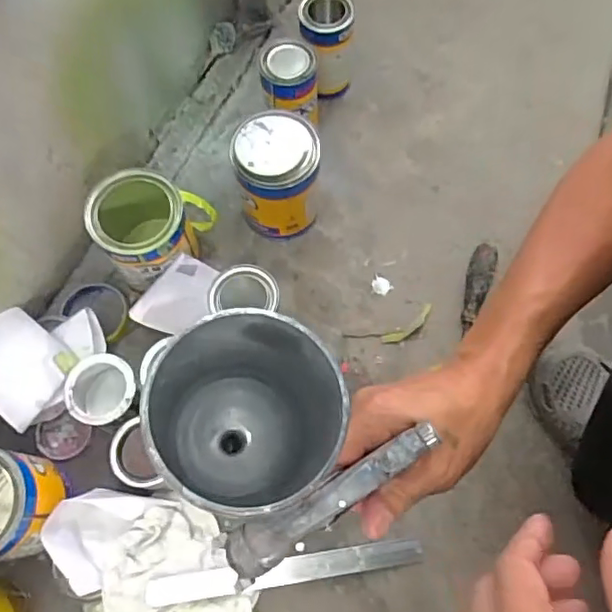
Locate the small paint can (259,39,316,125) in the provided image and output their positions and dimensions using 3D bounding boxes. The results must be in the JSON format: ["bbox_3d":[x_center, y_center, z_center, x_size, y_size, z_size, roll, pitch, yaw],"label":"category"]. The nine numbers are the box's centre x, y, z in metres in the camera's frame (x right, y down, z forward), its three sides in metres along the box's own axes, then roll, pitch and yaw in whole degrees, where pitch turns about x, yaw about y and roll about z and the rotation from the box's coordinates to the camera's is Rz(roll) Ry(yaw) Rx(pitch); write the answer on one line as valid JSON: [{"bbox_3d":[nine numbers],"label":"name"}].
[{"bbox_3d":[-0.021,-0.284,0.770,0.073,0.131,0.079,-1,70,1],"label":"small paint can"}]

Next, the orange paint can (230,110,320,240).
[{"bbox_3d":[-0.035,-0.162,0.722,0.097,0.161,0.102,0,71,0],"label":"orange paint can"}]

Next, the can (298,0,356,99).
[{"bbox_3d":[0.028,-0.363,0.797,0.070,0.136,0.064,0,71,0],"label":"can"}]

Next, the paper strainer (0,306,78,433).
[{"bbox_3d":[-0.318,0.063,0.634,0.109,0.019,0.097,47,50,-8],"label":"paper strainer"}]

